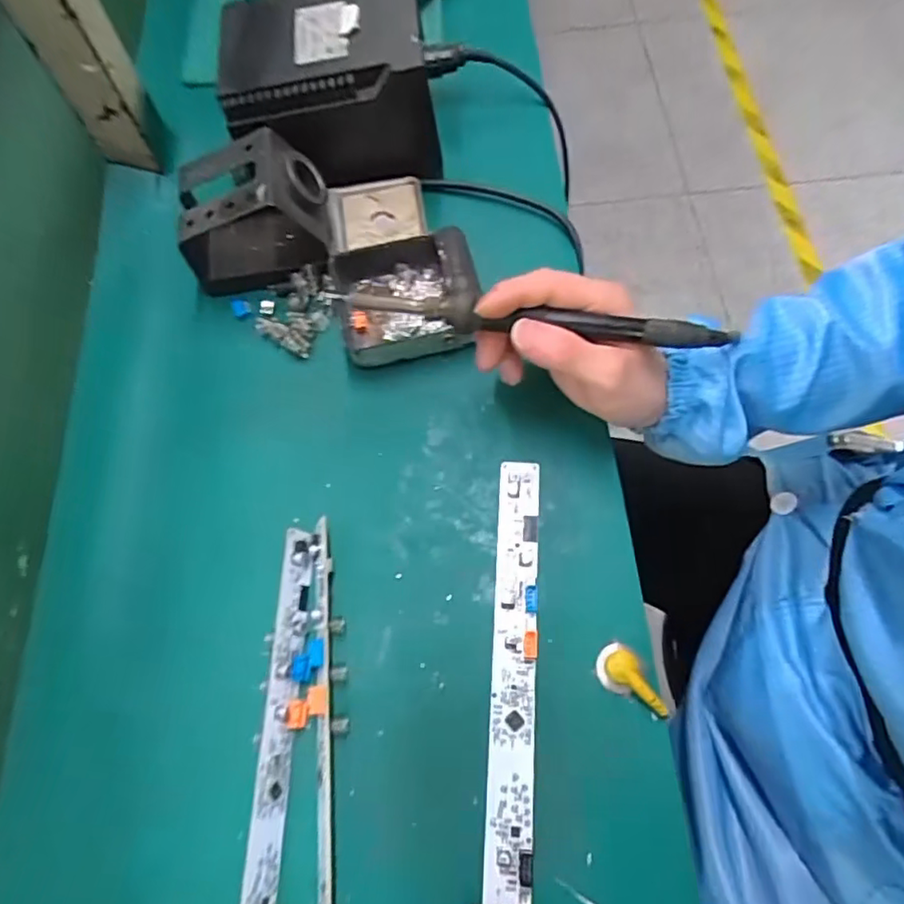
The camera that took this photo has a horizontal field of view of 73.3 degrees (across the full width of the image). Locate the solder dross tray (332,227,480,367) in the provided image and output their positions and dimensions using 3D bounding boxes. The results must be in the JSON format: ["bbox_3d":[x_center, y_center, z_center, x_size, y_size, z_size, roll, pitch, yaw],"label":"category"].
[{"bbox_3d":[-0.030,-0.104,0.403,0.090,0.037,0.079,-10,68,-3],"label":"solder dross tray"}]

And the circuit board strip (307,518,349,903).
[{"bbox_3d":[-0.060,0.174,0.298,0.016,0.021,0.284,-5,67,-1],"label":"circuit board strip"}]

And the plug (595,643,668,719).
[{"bbox_3d":[0.093,0.123,0.320,0.019,0.019,0.042,-29,70,-11],"label":"plug"}]

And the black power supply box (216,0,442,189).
[{"bbox_3d":[-0.086,-0.262,0.441,0.142,0.092,0.117,-10,68,-3],"label":"black power supply box"}]

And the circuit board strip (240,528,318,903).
[{"bbox_3d":[-0.087,0.180,0.299,0.020,0.016,0.284,1,67,1],"label":"circuit board strip"}]

